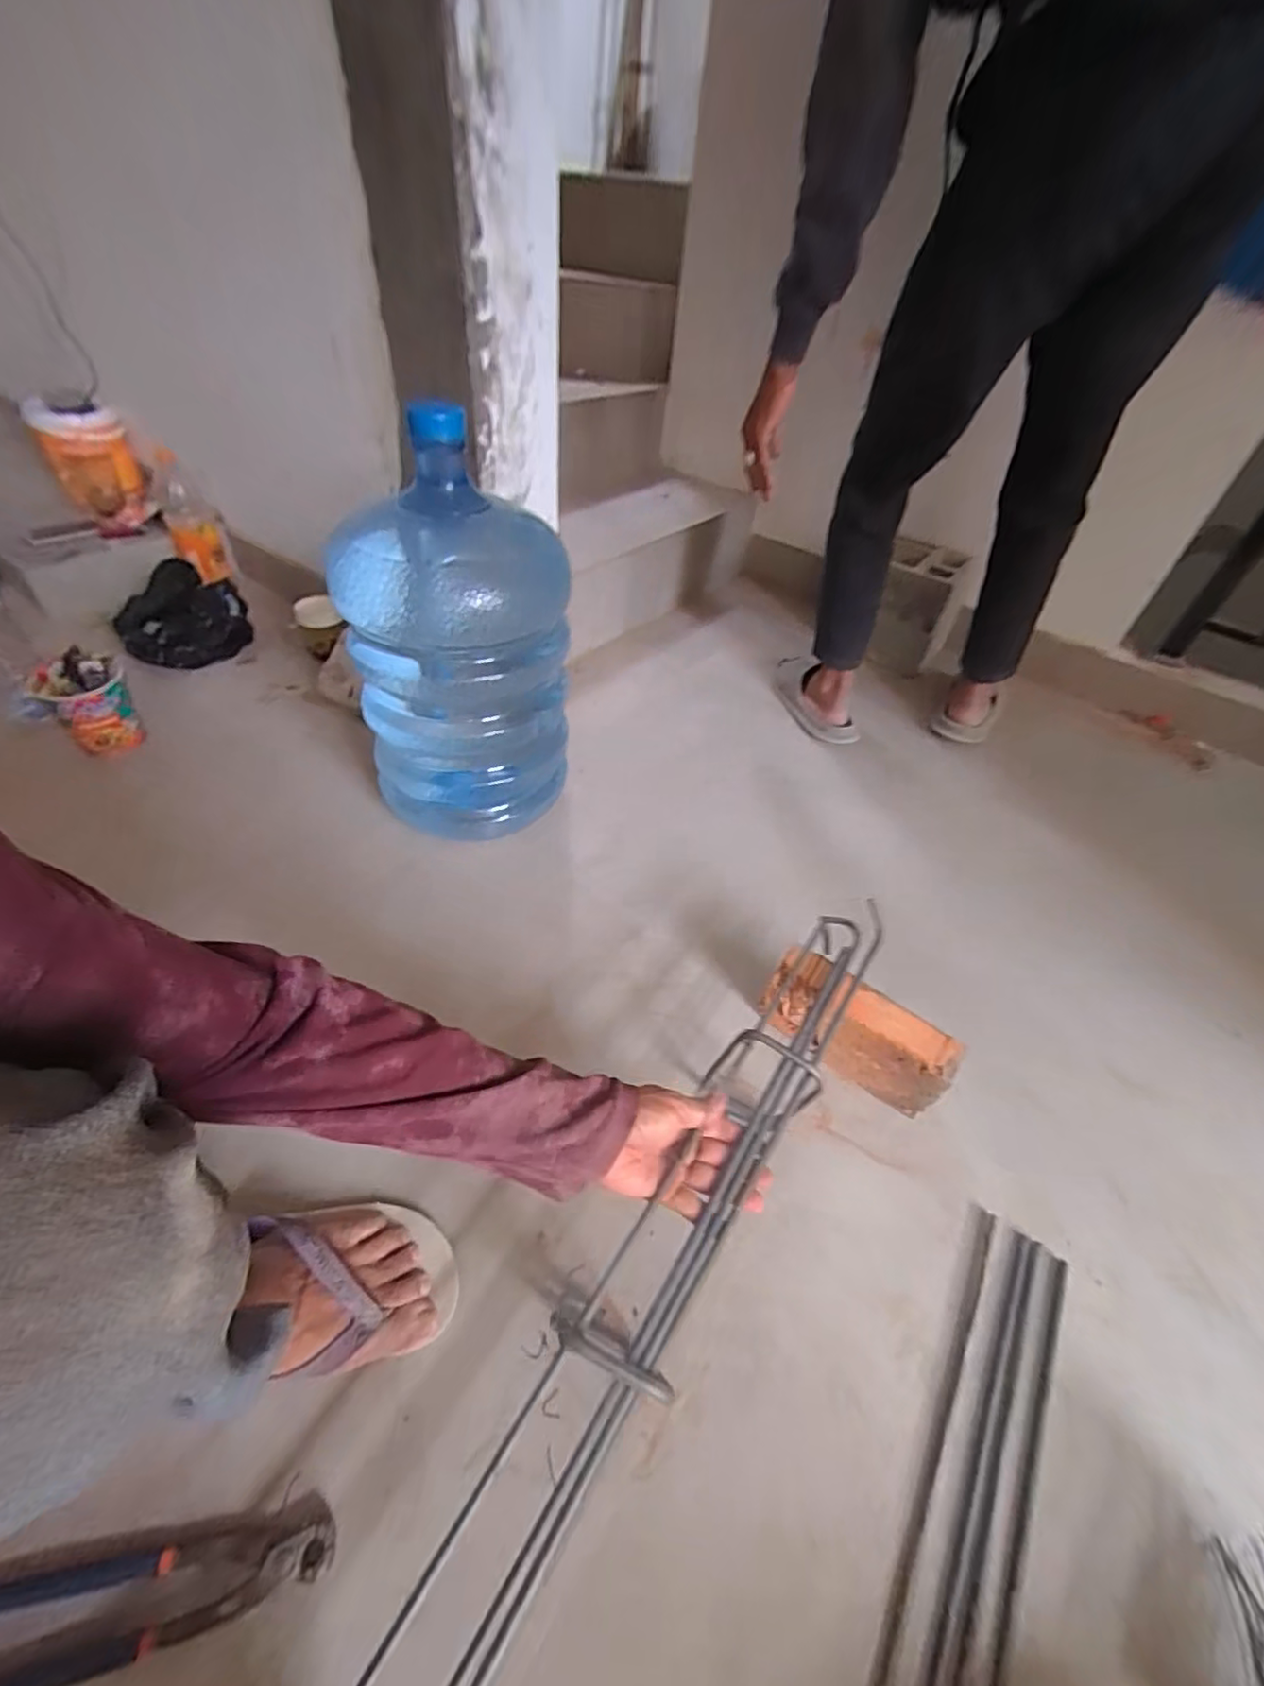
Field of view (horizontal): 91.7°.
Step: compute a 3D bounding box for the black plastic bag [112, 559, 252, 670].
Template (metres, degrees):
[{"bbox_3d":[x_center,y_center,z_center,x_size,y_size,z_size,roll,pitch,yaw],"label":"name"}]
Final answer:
[{"bbox_3d":[-0.767,-0.380,1.052,0.188,0.138,0.148,-26,53,-28],"label":"black plastic bag"}]

